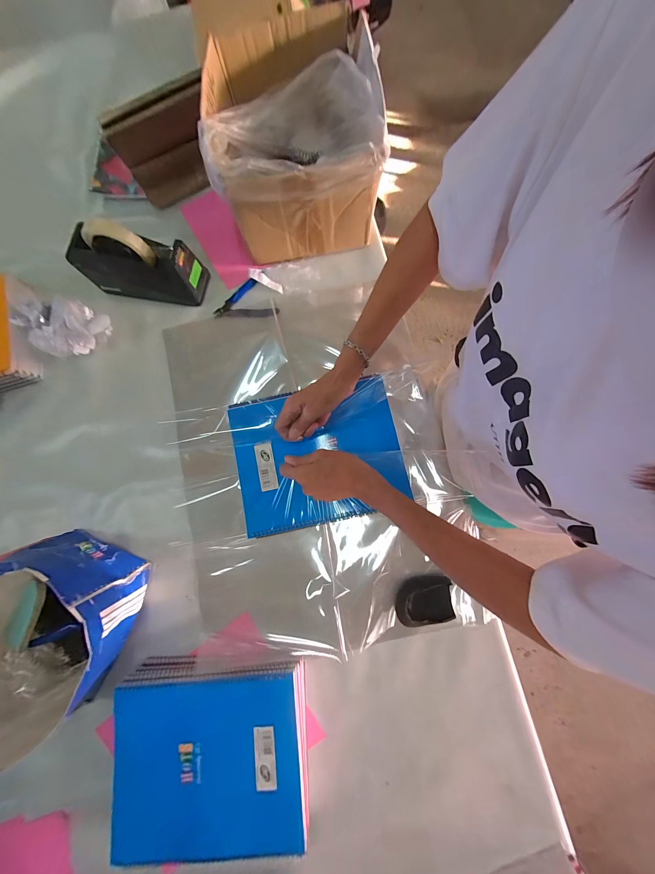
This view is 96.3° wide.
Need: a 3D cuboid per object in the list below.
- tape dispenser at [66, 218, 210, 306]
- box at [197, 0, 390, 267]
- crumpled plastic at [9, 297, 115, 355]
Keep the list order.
[{"bbox_3d":[-0.331,-0.303,0.516,0.193,0.113,0.065,4,81,3],"label":"tape dispenser"},{"bbox_3d":[-0.056,-0.510,0.524,0.259,0.183,0.329,-5,80,1],"label":"box"},{"bbox_3d":[-0.459,-0.192,0.514,0.114,0.081,0.106,0,80,2],"label":"crumpled plastic"}]

